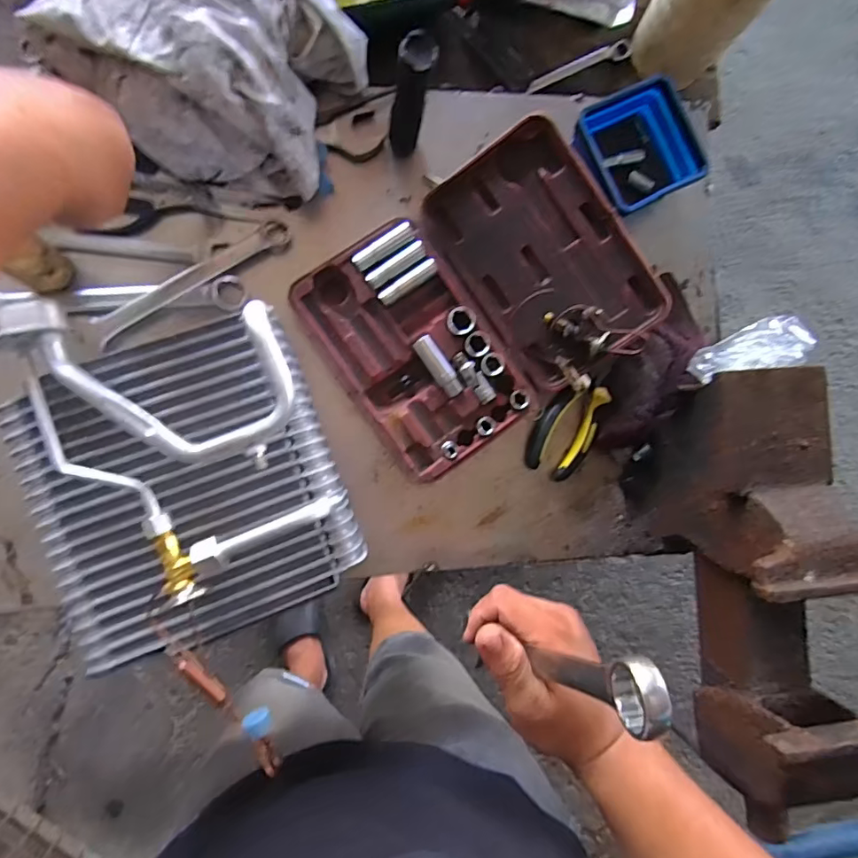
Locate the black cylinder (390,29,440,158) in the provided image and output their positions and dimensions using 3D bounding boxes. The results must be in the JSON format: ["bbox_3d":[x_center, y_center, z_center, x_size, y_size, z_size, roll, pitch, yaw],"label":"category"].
[{"bbox_3d":[-0.018,-0.300,0.488,0.030,0.138,0.029,10,86,-9],"label":"black cylinder"}]

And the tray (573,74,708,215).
[{"bbox_3d":[0.213,-0.291,0.557,0.118,0.051,0.117,-29,92,-9],"label":"tray"}]

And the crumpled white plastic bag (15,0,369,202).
[{"bbox_3d":[-0.196,-0.320,0.473,0.258,0.114,0.174,9,86,-9],"label":"crumpled white plastic bag"}]

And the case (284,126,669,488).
[{"bbox_3d":[0.052,-0.120,0.525,0.306,0.067,0.244,-36,94,-9],"label":"case"}]

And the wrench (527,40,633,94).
[{"bbox_3d":[0.174,-0.418,0.609,0.124,0.006,0.020,-21,91,4],"label":"wrench"}]

